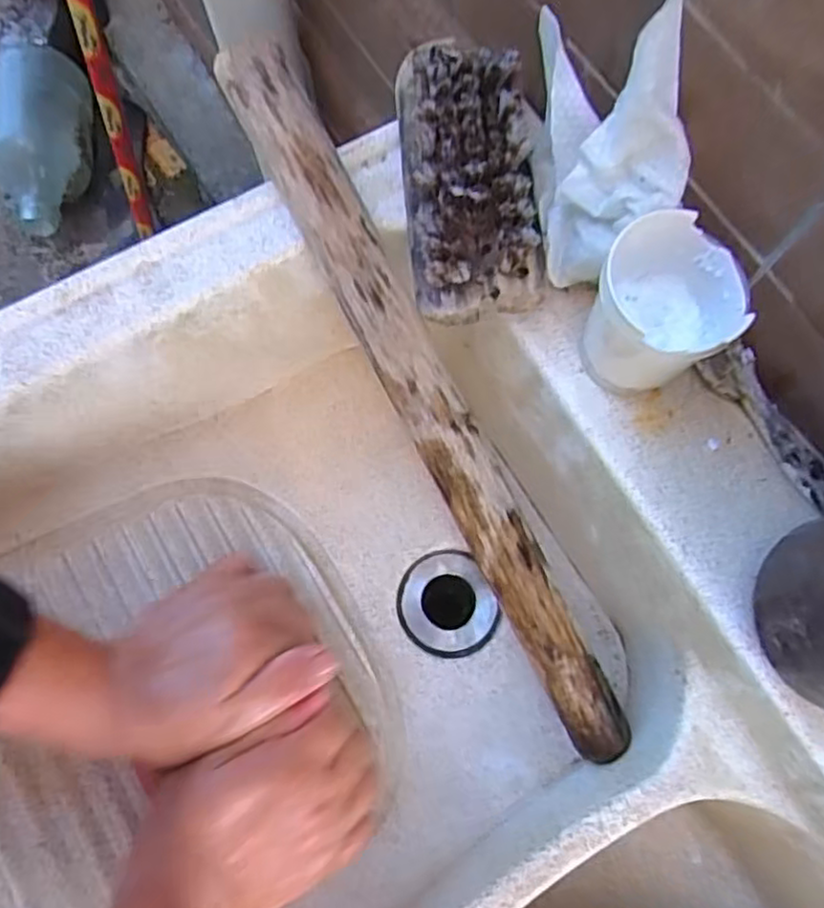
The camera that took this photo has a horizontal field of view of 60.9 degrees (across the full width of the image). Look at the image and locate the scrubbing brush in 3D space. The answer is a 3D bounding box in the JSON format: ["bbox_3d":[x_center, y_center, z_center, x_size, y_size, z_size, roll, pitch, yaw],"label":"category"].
[{"bbox_3d":[0.028,-0.138,0.351,0.062,0.039,0.146,-4,74,0],"label":"scrubbing brush"}]

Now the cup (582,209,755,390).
[{"bbox_3d":[0.107,-0.062,0.314,0.059,0.071,0.055,0,74,1],"label":"cup"}]

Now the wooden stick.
[{"bbox_3d":[0.015,-0.011,0.363,0.031,0.037,0.390,-30,99,-7],"label":"wooden stick"}]

